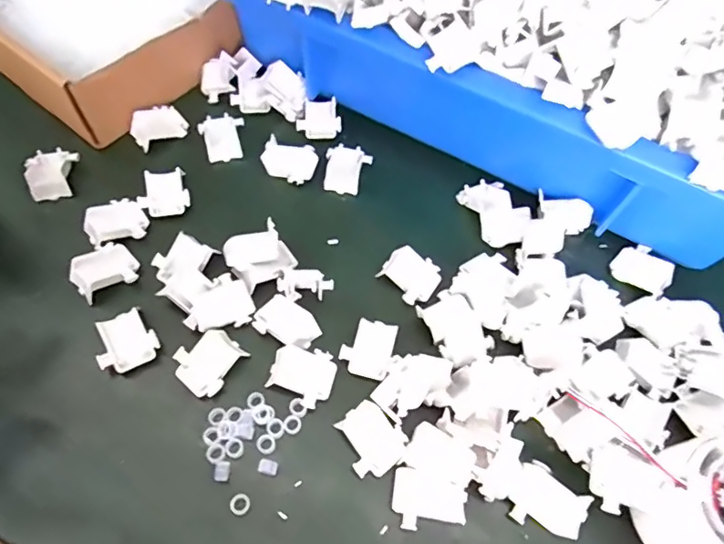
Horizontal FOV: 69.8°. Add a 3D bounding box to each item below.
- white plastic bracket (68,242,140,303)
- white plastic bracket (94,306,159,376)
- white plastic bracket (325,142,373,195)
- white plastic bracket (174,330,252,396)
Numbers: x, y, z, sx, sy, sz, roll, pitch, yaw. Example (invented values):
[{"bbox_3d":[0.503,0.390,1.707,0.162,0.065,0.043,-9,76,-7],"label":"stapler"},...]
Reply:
[{"bbox_3d":[-0.143,-0.001,0.289,0.034,0.010,0.028,-40,71,-20],"label":"white plastic bracket"},{"bbox_3d":[-0.123,0.037,0.270,0.029,0.014,0.030,-30,68,-17],"label":"white plastic bracket"},{"bbox_3d":[-0.010,-0.068,0.337,0.028,0.009,0.033,13,63,4],"label":"white plastic bracket"},{"bbox_3d":[-0.079,0.046,0.268,0.028,0.010,0.032,38,67,15],"label":"white plastic bracket"}]

